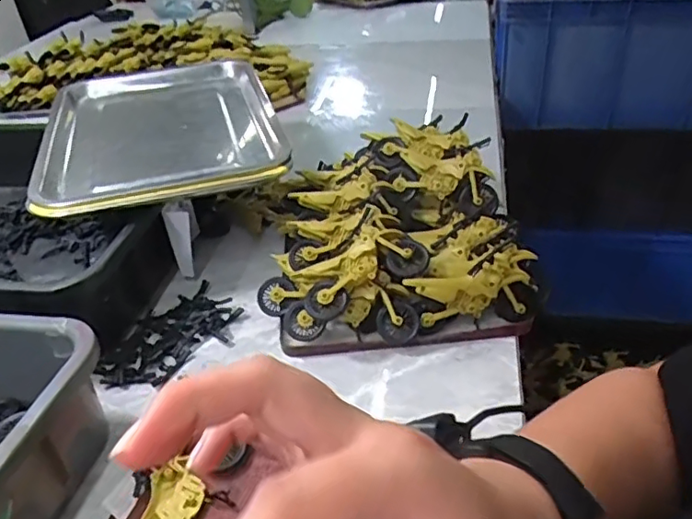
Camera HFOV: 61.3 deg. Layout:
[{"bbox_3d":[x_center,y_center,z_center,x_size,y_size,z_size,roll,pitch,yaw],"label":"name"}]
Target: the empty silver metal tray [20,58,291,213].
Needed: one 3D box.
[{"bbox_3d":[-0.225,-0.167,0.713,0.260,0.032,0.369,-13,36,-11],"label":"empty silver metal tray"}]

